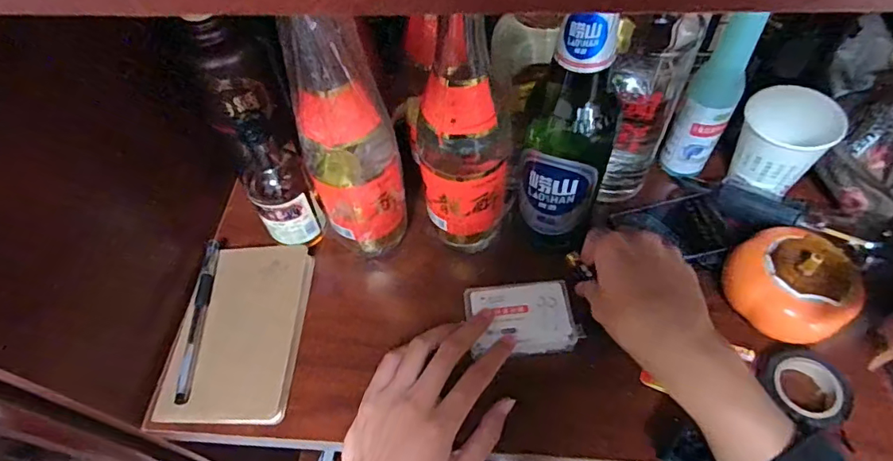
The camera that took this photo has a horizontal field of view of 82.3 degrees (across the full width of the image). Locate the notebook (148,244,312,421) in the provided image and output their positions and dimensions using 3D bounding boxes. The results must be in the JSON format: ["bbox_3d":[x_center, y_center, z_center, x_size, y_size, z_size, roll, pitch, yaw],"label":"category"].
[{"bbox_3d":[-0.174,0.082,0.434,0.100,0.019,0.153,1,56,5],"label":"notebook"}]

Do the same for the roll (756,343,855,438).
[{"bbox_3d":[0.267,0.115,0.382,0.049,0.020,0.062,-24,57,-12],"label":"roll"}]

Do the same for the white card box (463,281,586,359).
[{"bbox_3d":[0.063,0.071,0.416,0.089,0.022,0.056,-9,55,-2],"label":"white card box"}]

